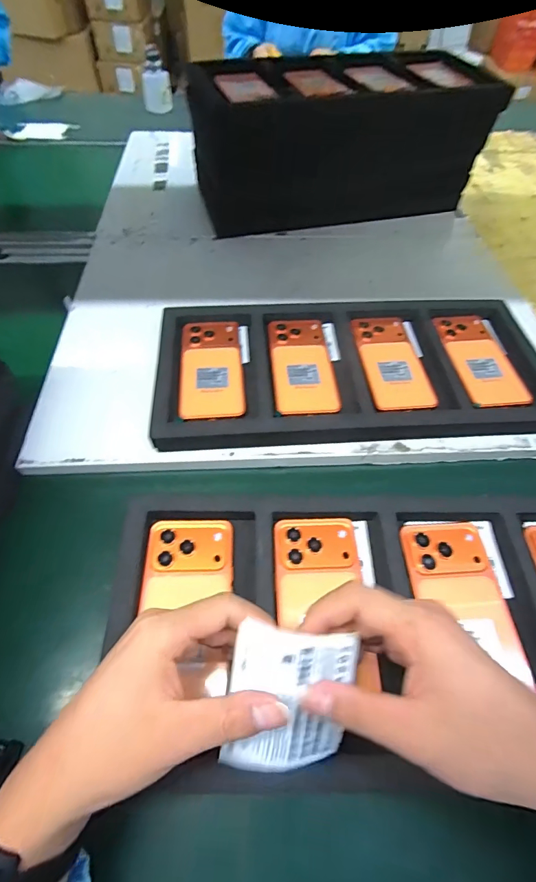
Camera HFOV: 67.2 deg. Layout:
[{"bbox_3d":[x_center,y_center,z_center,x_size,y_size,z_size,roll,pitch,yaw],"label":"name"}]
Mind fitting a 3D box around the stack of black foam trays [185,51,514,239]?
[{"bbox_3d":[0.124,-0.524,0.718,0.479,0.195,0.194,-15,55,-13],"label":"stack of black foam trays"}]

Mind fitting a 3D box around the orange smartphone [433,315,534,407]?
[{"bbox_3d":[0.281,-0.111,0.533,0.080,0.010,0.164,-2,53,-4],"label":"orange smartphone"}]

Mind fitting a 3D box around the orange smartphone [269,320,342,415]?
[{"bbox_3d":[0.043,-0.100,0.518,0.077,0.010,0.164,-1,53,-3],"label":"orange smartphone"}]

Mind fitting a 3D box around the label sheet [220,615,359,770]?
[{"bbox_3d":[0.013,0.149,0.233,0.070,0.011,0.082,8,94,-3],"label":"label sheet"}]

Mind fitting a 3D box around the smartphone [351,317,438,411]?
[{"bbox_3d":[0.160,-0.105,0.522,0.076,0.007,0.162,-2,53,-4],"label":"smartphone"}]

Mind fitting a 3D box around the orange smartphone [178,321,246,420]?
[{"bbox_3d":[-0.071,-0.094,0.507,0.076,0.013,0.158,-3,53,-5],"label":"orange smartphone"}]

